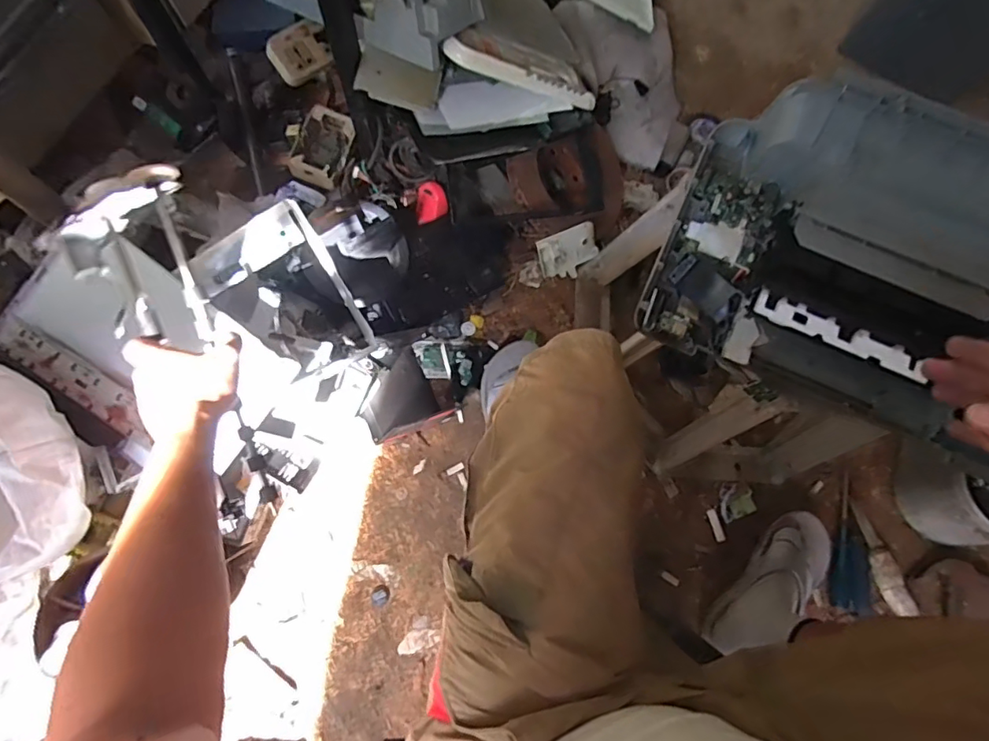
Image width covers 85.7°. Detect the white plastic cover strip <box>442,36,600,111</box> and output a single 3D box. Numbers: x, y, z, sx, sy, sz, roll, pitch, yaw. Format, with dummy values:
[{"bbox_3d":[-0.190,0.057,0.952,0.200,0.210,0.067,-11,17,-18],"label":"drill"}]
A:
[{"bbox_3d":[0.046,-0.426,0.782,0.258,0.027,0.019,0,71,-34],"label":"white plastic cover strip"}]

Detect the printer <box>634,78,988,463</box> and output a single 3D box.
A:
[{"bbox_3d":[0.386,-0.107,0.550,0.397,0.150,0.259,22,74,4],"label":"printer"}]

